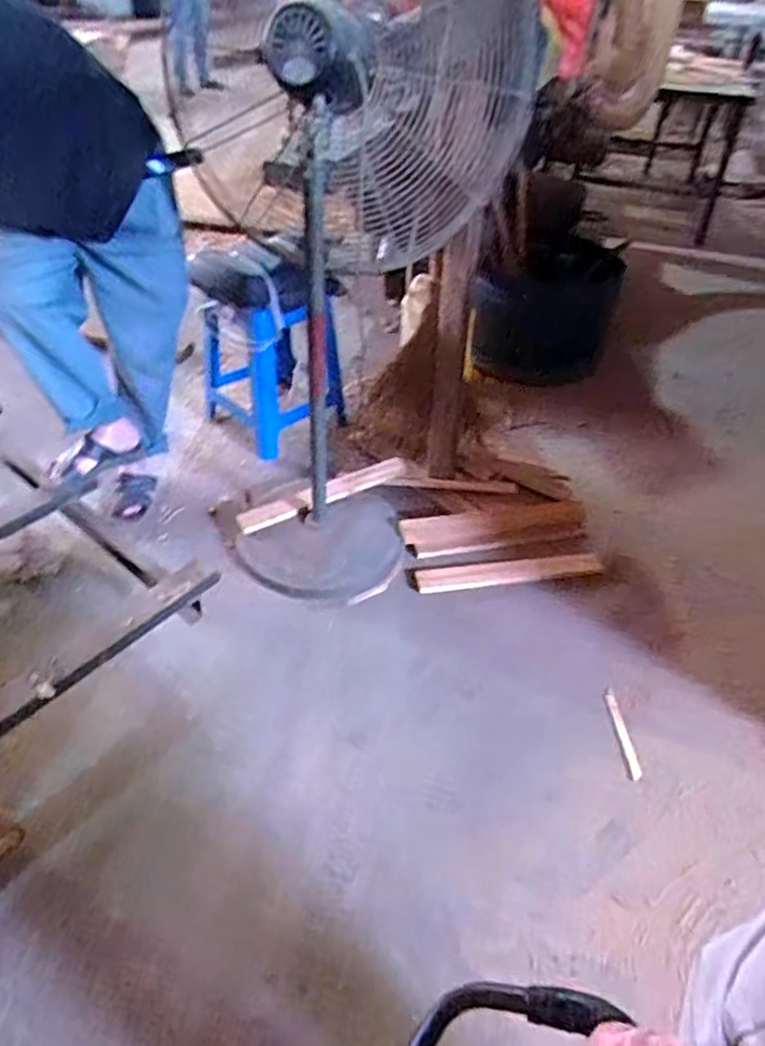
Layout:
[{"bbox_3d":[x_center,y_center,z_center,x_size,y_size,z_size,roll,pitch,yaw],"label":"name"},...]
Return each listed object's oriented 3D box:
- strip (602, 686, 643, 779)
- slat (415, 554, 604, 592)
[{"bbox_3d":[0.525,0.461,1.467,0.029,0.013,0.217,-2,41,-2],"label":"strip"},{"bbox_3d":[0.346,0.133,1.810,0.515,0.017,0.077,-7,42,-8],"label":"slat"}]

